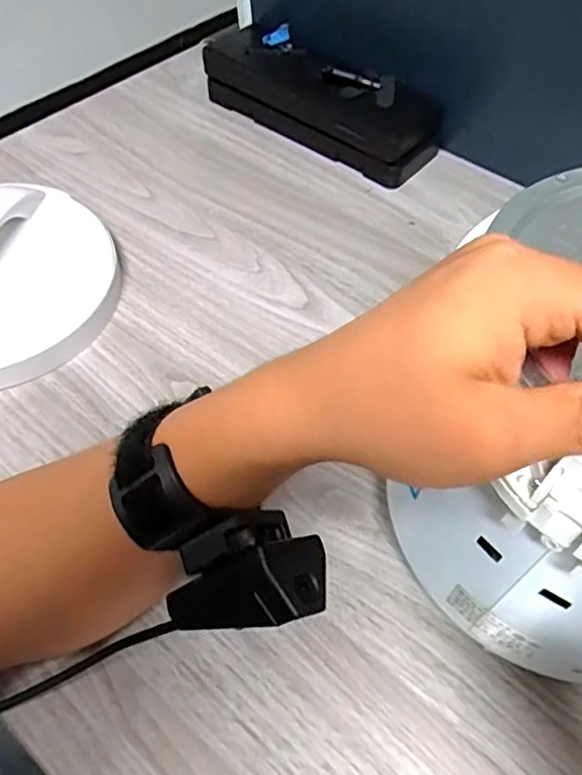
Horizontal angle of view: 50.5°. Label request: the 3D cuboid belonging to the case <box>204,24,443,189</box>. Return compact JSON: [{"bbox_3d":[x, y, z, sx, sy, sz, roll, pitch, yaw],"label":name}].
[{"bbox_3d":[0.025,-0.285,0.609,0.250,0.066,0.076,31,60,19],"label":"case"}]

